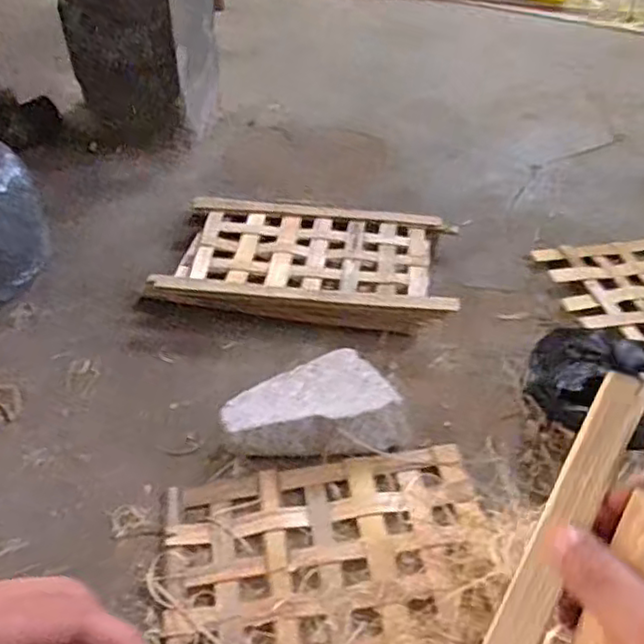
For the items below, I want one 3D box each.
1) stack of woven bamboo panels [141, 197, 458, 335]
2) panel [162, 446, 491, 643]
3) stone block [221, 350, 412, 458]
[{"bbox_3d":[-0.019,-0.091,1.043,0.439,0.056,0.256,6,47,5],"label":"stack of woven bamboo panels"},{"bbox_3d":[0.007,0.250,0.711,0.346,0.019,0.224,-7,47,-7],"label":"panel"},{"bbox_3d":[-0.010,0.101,0.826,0.221,0.058,0.122,-5,47,-5],"label":"stone block"}]

